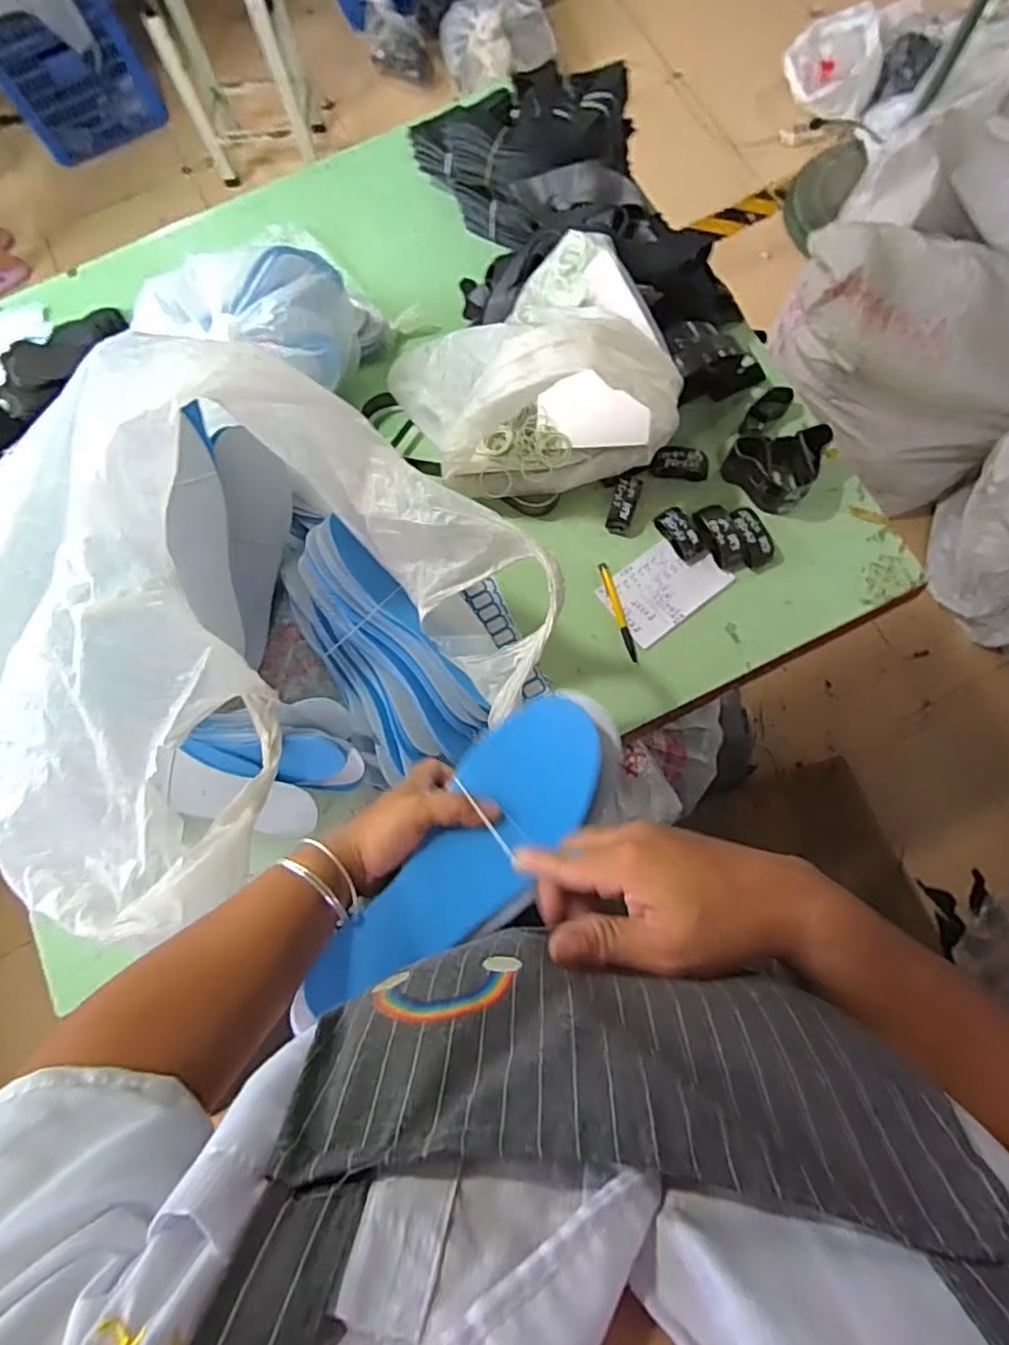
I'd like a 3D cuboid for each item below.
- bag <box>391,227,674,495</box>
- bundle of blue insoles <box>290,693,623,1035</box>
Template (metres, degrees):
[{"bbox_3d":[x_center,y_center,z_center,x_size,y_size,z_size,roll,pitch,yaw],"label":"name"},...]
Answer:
[{"bbox_3d":[0.039,-0.365,0.735,0.305,0.199,0.287,-27,84,-1],"label":"bag"},{"bbox_3d":[-0.025,0.131,0.435,0.098,0.031,0.284,43,83,6],"label":"bundle of blue insoles"}]

